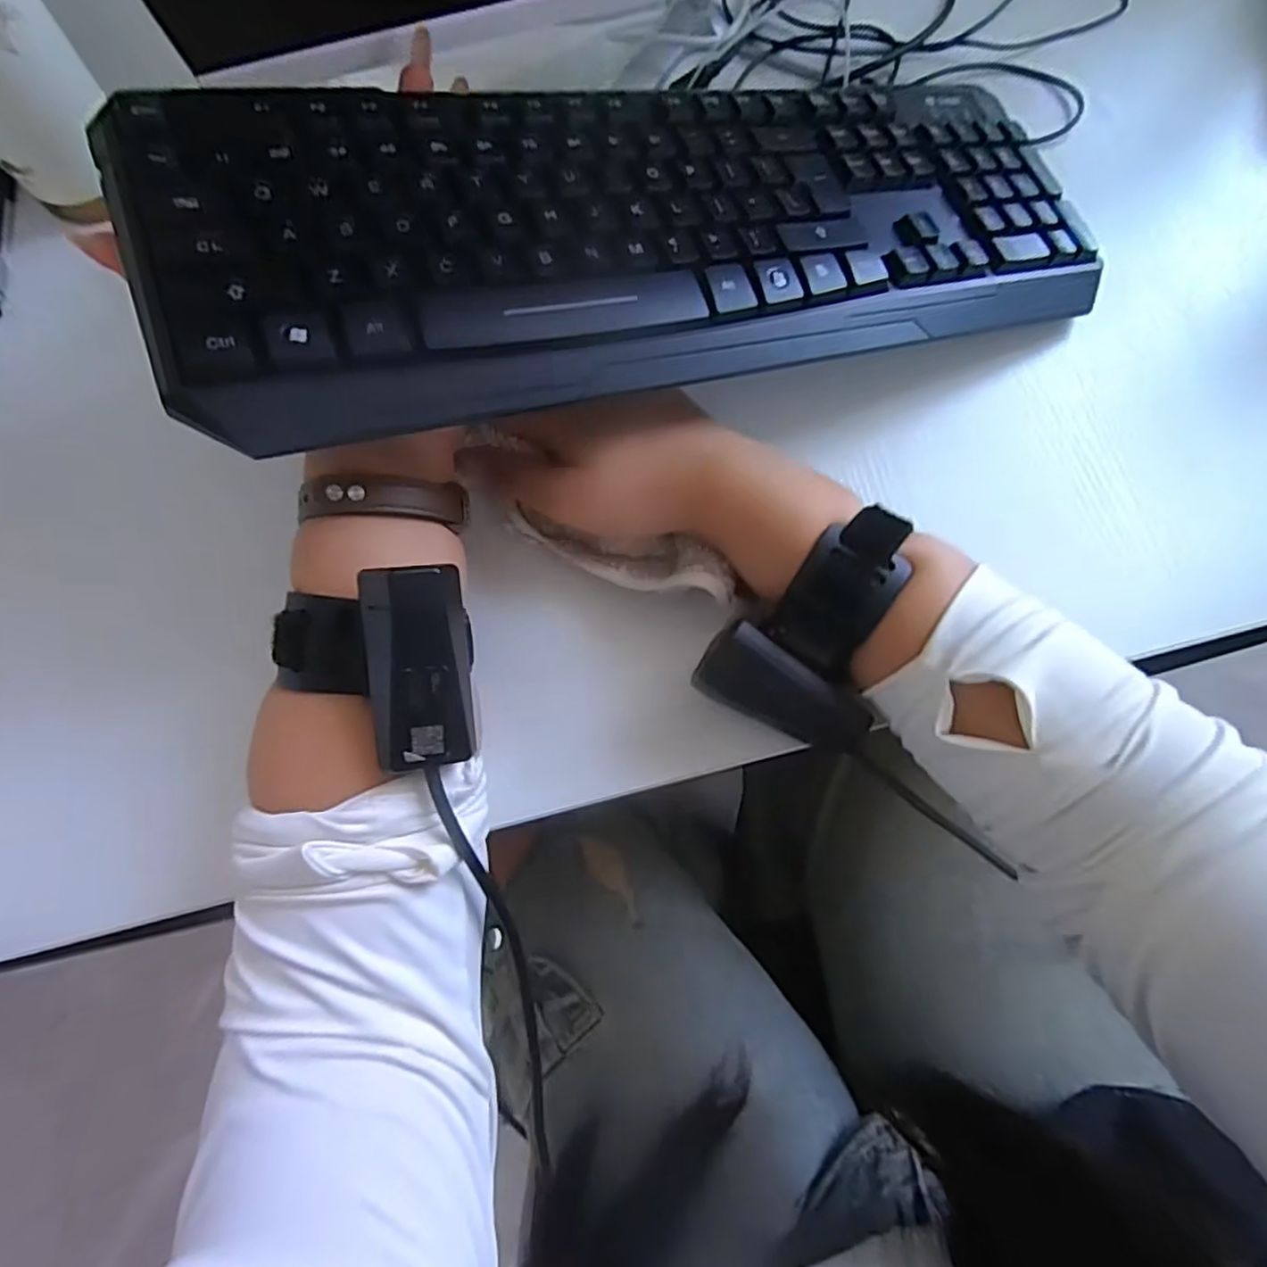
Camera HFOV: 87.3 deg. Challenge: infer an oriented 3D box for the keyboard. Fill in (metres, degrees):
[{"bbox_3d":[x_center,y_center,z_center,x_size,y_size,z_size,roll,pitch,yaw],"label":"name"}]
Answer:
[{"bbox_3d":[0.027,-0.175,0.287,0.417,0.025,0.140,-18,74,-20],"label":"keyboard"}]

